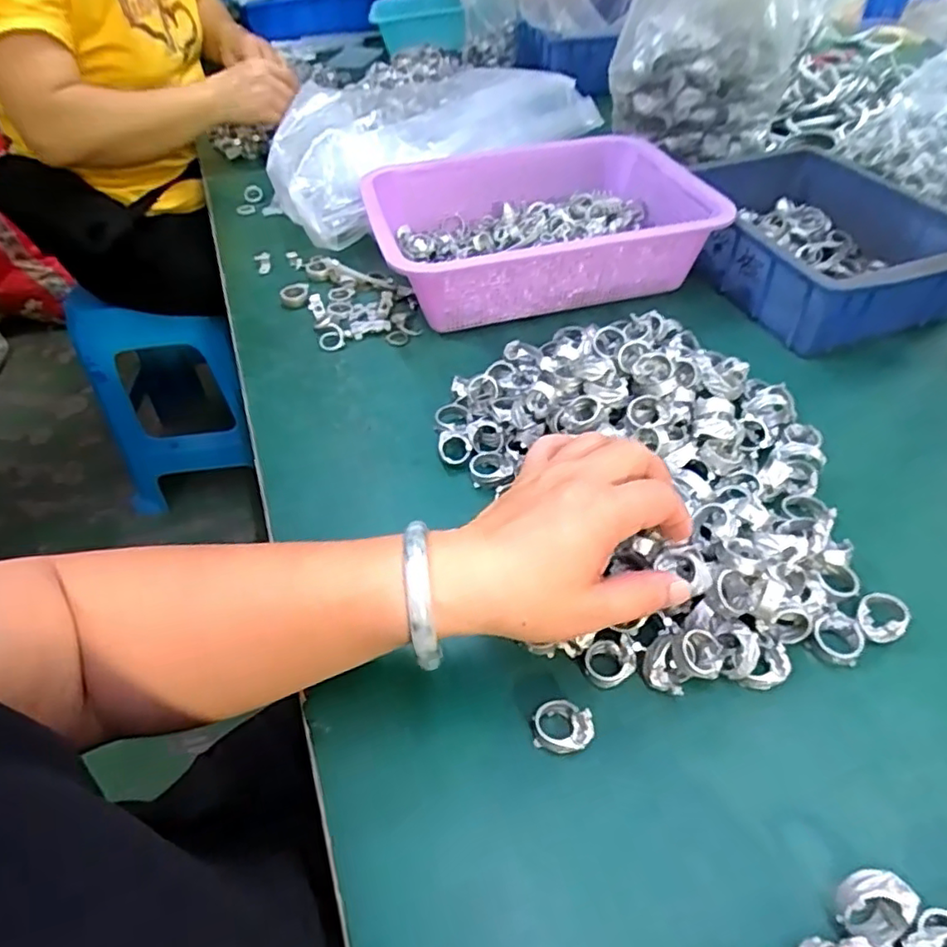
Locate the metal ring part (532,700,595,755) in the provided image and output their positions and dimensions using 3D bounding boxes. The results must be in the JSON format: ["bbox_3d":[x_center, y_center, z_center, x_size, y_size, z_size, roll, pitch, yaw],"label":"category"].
[{"bbox_3d":[0.043,0.123,0.302,0.029,0.015,0.022,18,48,18],"label":"metal ring part"}]

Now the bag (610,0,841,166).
[{"bbox_3d":[0.276,-0.503,0.656,0.169,0.276,0.235,23,52,23],"label":"bag"}]

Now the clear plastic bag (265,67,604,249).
[{"bbox_3d":[-0.060,-0.384,0.717,0.349,0.099,0.209,-22,49,-20],"label":"clear plastic bag"}]

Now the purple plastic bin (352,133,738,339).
[{"bbox_3d":[0.061,-0.240,0.604,0.289,0.075,0.236,-15,47,-13],"label":"purple plastic bin"}]

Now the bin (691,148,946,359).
[{"bbox_3d":[0.309,-0.217,0.584,0.184,0.078,0.257,-13,46,-12],"label":"bin"}]

